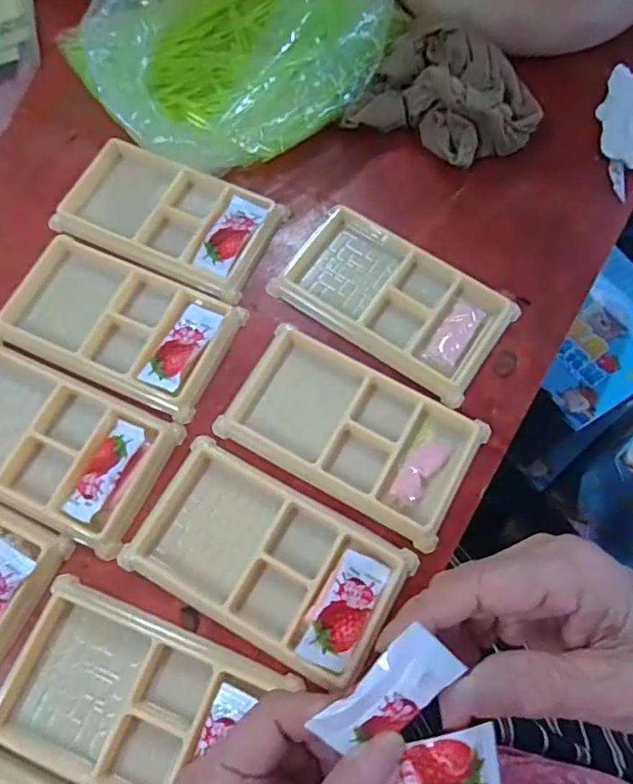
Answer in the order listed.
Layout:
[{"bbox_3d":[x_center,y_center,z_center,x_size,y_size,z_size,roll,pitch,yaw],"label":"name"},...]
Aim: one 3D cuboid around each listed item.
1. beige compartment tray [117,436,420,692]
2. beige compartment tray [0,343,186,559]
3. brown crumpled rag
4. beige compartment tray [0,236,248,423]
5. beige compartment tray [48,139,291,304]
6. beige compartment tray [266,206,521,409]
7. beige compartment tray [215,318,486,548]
[{"bbox_3d":[-0.025,0.089,0.296,0.134,0.022,0.076,28,72,9],"label":"beige compartment tray"},{"bbox_3d":[-0.152,0.025,0.313,0.134,0.011,0.077,24,71,8],"label":"beige compartment tray"},{"bbox_3d":[0.094,-0.202,0.382,0.113,0.048,0.090,26,71,8],"label":"brown crumpled rag"},{"bbox_3d":[-0.120,-0.044,0.340,0.132,0.012,0.080,23,71,7],"label":"beige compartment tray"},{"bbox_3d":[-0.096,-0.117,0.367,0.133,0.013,0.080,25,71,8],"label":"beige compartment tray"},{"bbox_3d":[0.048,-0.058,0.348,0.135,0.011,0.075,34,73,11],"label":"beige compartment tray"},{"bbox_3d":[0.021,0.021,0.318,0.138,0.010,0.075,29,72,10],"label":"beige compartment tray"}]

